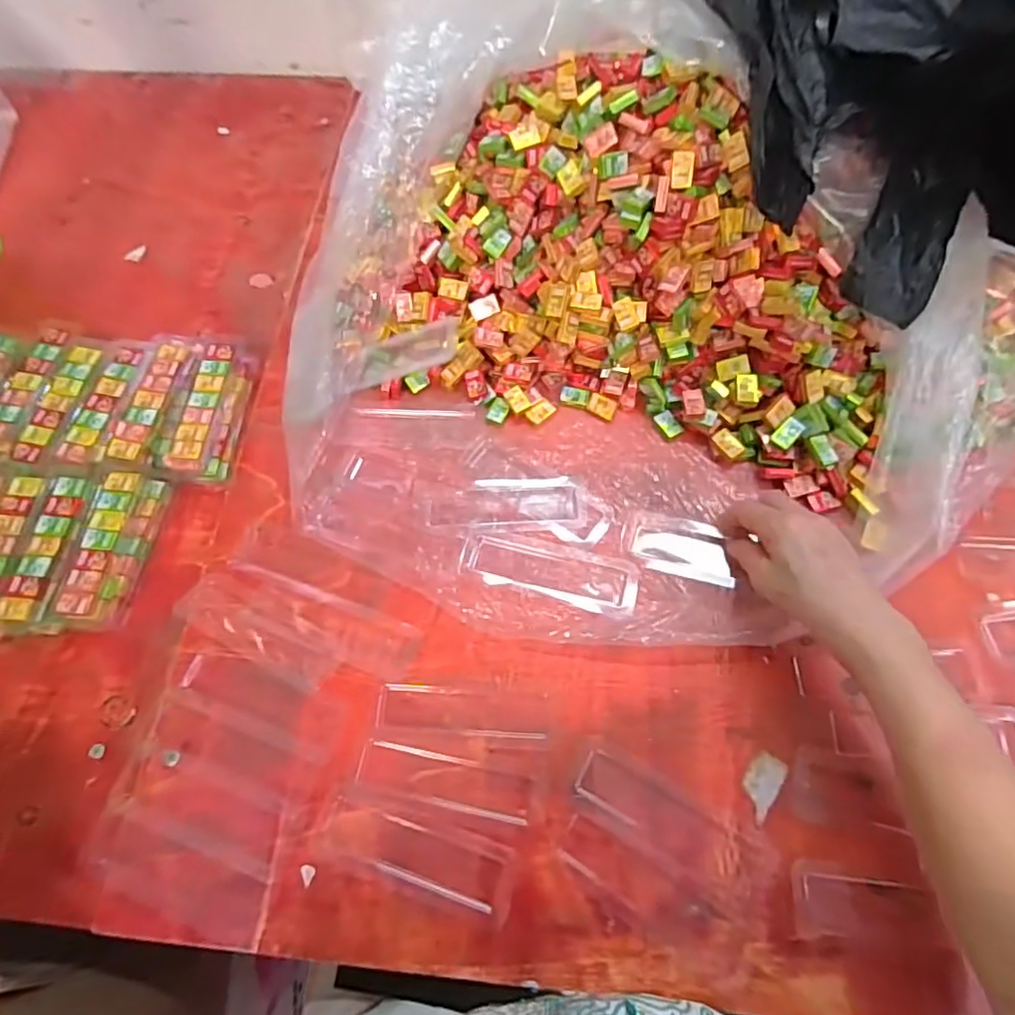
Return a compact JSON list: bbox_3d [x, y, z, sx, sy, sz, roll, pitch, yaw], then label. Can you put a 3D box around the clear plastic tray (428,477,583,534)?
[{"bbox_3d":[-0.003,-0.004,0.491,0.131,0.010,0.047,-4,66,2],"label":"clear plastic tray"}]

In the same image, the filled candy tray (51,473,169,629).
[{"bbox_3d":[-0.325,0.031,0.476,0.047,0.032,0.127,4,67,5],"label":"filled candy tray"}]

